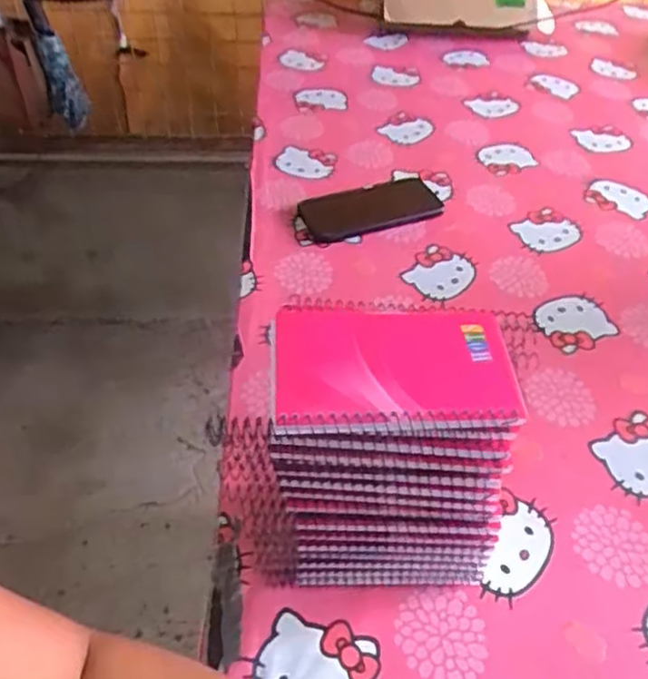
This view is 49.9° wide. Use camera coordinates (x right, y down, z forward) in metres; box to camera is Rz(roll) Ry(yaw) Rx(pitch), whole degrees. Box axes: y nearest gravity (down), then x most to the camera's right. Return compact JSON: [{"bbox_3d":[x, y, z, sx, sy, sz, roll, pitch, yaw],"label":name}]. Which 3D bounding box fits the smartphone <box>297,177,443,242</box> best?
[{"bbox_3d":[0.058,-0.160,0.836,0.175,0.016,0.085,-19,49,-20],"label":"smartphone"}]

